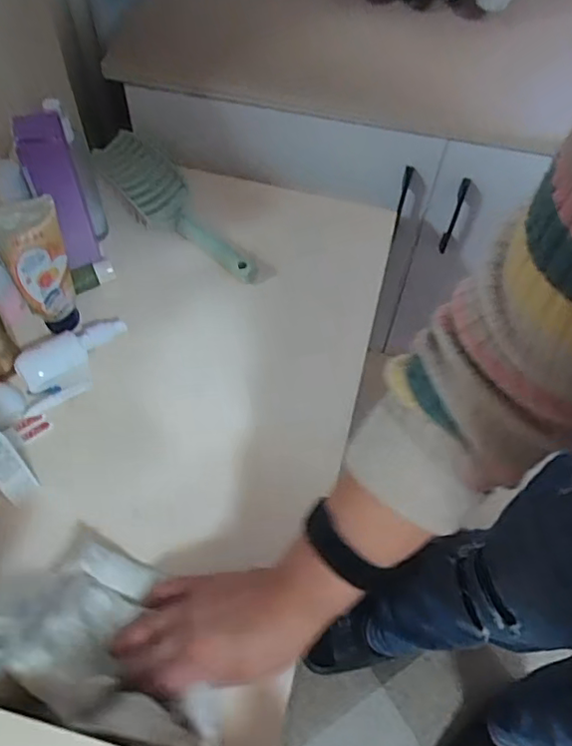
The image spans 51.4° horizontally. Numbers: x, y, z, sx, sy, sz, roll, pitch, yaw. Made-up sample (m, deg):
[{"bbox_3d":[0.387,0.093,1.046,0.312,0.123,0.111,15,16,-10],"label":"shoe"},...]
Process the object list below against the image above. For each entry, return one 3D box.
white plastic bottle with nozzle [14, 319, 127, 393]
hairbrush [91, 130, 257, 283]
[{"bbox_3d":[-0.207,-0.025,0.576,0.107,0.026,0.033,-34,65,-21],"label":"white plastic bottle with nozzle"},{"bbox_3d":[-0.121,-0.183,0.661,0.229,0.044,0.072,44,64,-1],"label":"hairbrush"}]

